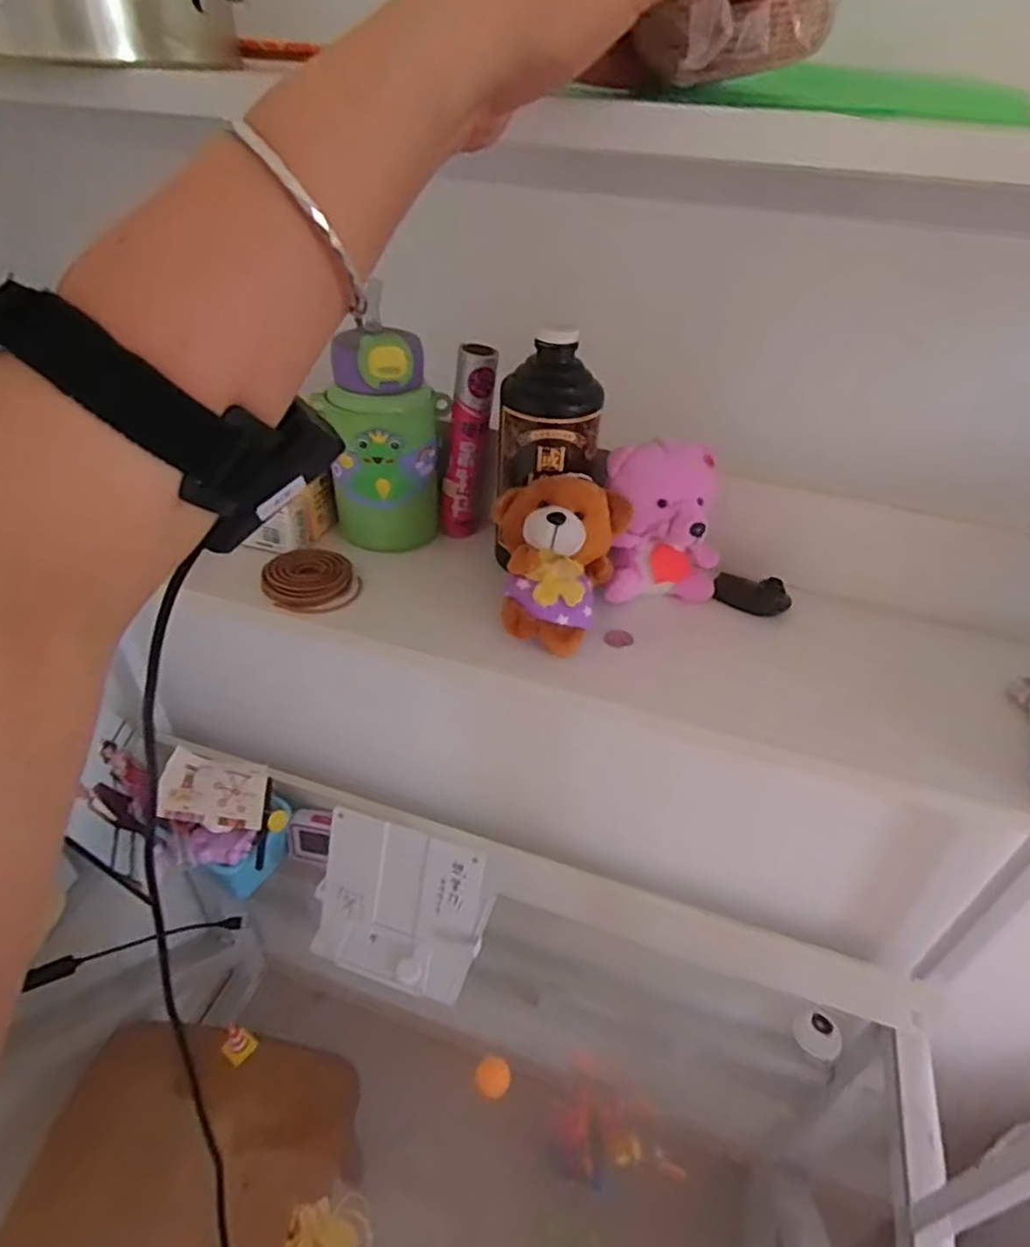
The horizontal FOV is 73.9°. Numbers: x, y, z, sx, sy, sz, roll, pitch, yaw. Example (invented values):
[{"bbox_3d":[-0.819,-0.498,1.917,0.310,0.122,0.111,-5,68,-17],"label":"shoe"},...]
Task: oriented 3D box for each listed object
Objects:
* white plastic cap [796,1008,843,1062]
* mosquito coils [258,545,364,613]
[{"bbox_3d":[0.368,0.494,0.826,0.042,0.039,0.052,-25,46,-31],"label":"white plastic cap"},{"bbox_3d":[-0.152,-0.033,0.514,0.069,0.022,0.054,-7,39,-13],"label":"mosquito coils"}]

